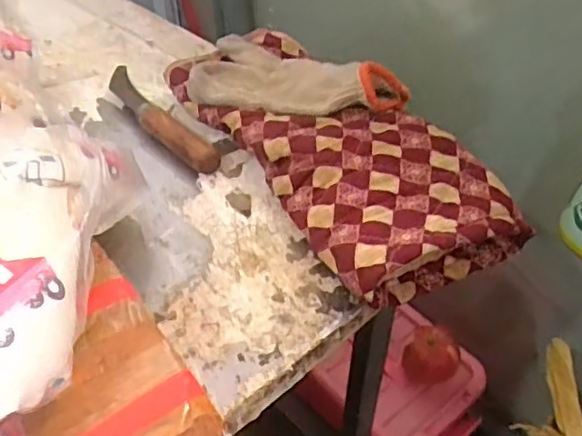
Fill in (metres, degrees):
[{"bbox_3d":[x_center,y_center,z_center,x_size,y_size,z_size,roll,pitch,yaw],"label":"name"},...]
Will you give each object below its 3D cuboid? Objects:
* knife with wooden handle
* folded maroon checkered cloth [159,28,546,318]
[{"bbox_3d":[-0.132,-0.100,0.588,0.034,0.023,0.213,-26,47,-25],"label":"knife with wooden handle"},{"bbox_3d":[0.031,-0.061,0.525,0.149,0.051,0.326,-23,46,-23],"label":"folded maroon checkered cloth"}]

